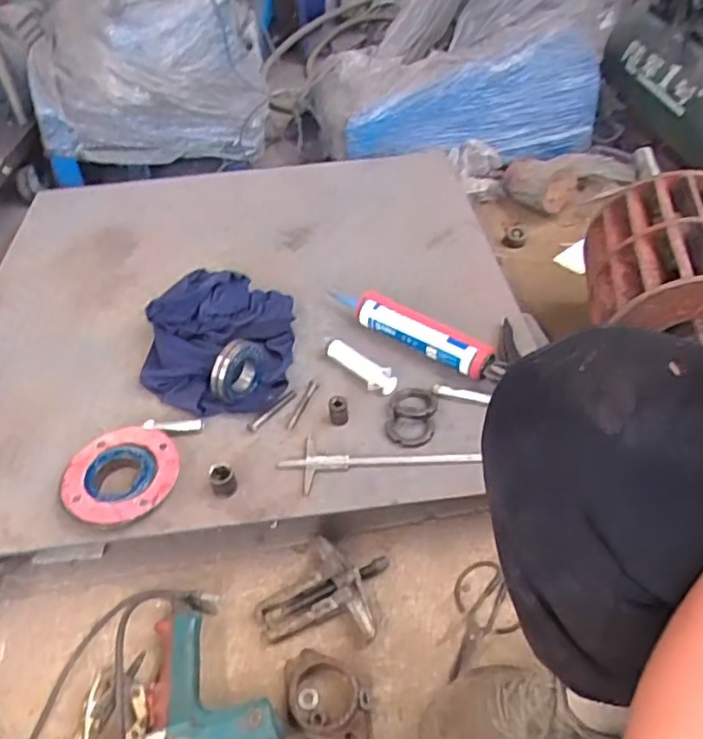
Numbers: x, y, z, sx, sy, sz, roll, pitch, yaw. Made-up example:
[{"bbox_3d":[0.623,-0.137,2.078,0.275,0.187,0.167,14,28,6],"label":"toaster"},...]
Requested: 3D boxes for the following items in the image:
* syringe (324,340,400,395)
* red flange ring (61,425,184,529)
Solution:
[{"bbox_3d":[0.013,-0.005,1.012,0.148,0.032,0.031,31,53,29],"label":"syringe"},{"bbox_3d":[-0.316,0.146,0.861,0.153,0.033,0.149,-1,44,1],"label":"red flange ring"}]

